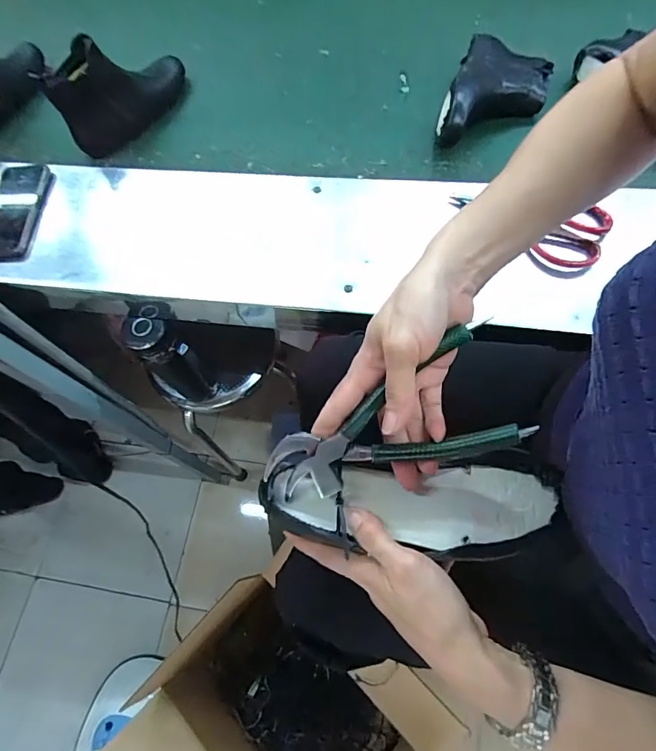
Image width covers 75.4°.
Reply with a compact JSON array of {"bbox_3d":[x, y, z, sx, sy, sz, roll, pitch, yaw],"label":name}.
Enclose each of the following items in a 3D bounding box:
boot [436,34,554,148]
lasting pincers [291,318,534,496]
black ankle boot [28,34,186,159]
[{"bbox_3d":[0.265,-0.436,0.668,0.146,0.066,0.224,18,70,12],"label":"boot"},{"bbox_3d":[0.056,0.051,0.314,0.184,0.027,0.089,-39,95,9],"label":"lasting pincers"},{"bbox_3d":[-0.336,-0.490,0.706,0.074,0.130,0.255,25,71,14],"label":"black ankle boot"}]

